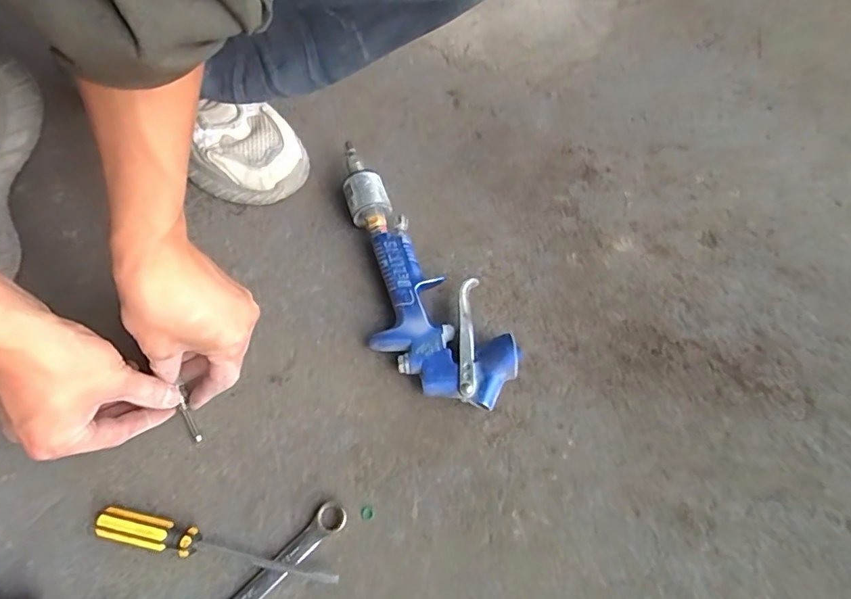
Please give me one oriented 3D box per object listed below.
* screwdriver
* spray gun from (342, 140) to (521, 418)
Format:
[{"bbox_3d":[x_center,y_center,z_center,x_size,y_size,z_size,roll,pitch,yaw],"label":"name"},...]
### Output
[{"bbox_3d":[-0.142,0.169,0.334,0.164,0.019,0.020,11,62,4],"label":"screwdriver"},{"bbox_3d":[-0.023,-0.025,0.434,0.096,0.038,0.277,-24,66,-15],"label":"spray gun"}]

